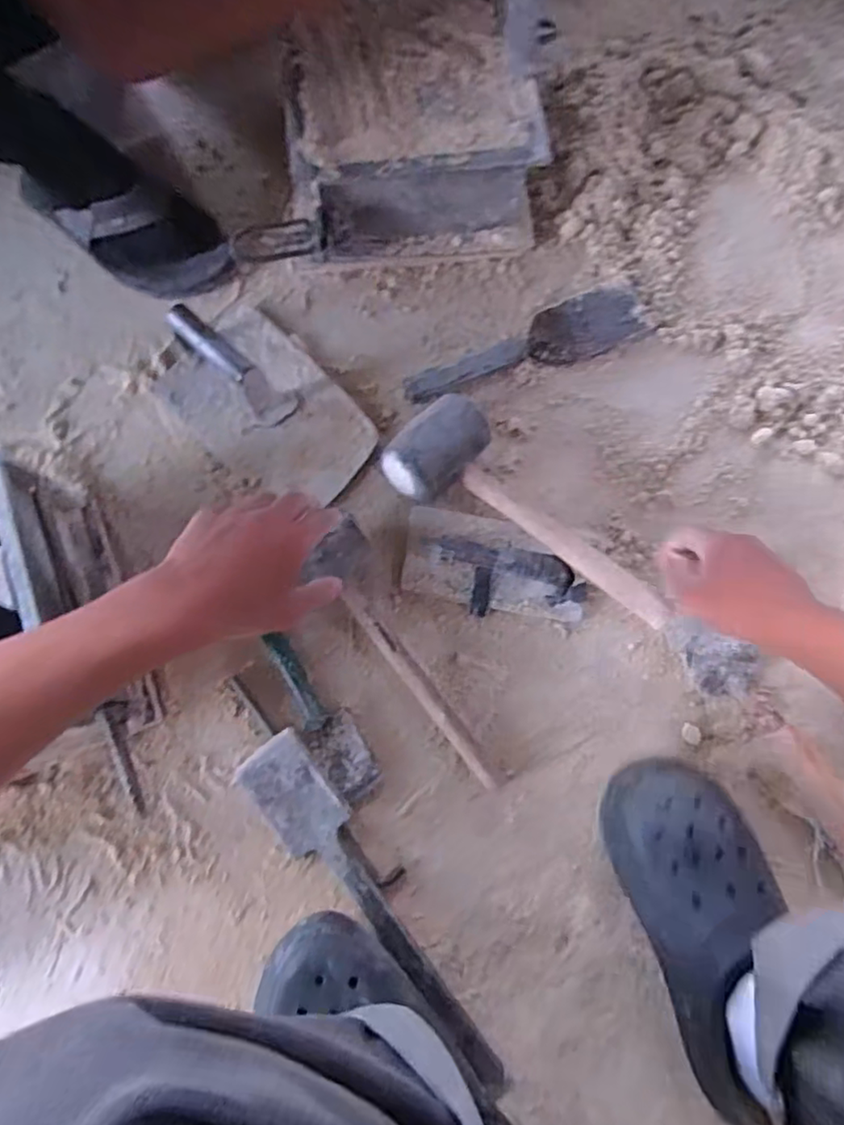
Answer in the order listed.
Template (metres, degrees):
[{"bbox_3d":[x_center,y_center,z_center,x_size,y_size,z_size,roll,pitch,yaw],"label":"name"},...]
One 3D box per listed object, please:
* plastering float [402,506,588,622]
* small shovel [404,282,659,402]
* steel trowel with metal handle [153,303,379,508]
[{"bbox_3d":[0.070,-0.004,0.592,0.171,0.068,0.091,7,79,3],"label":"plastering float"},{"bbox_3d":[0.109,-0.230,0.651,0.271,0.040,0.069,-23,79,-3],"label":"small shovel"},{"bbox_3d":[-0.160,-0.161,0.626,0.140,0.068,0.234,-43,81,-6],"label":"steel trowel with metal handle"}]

